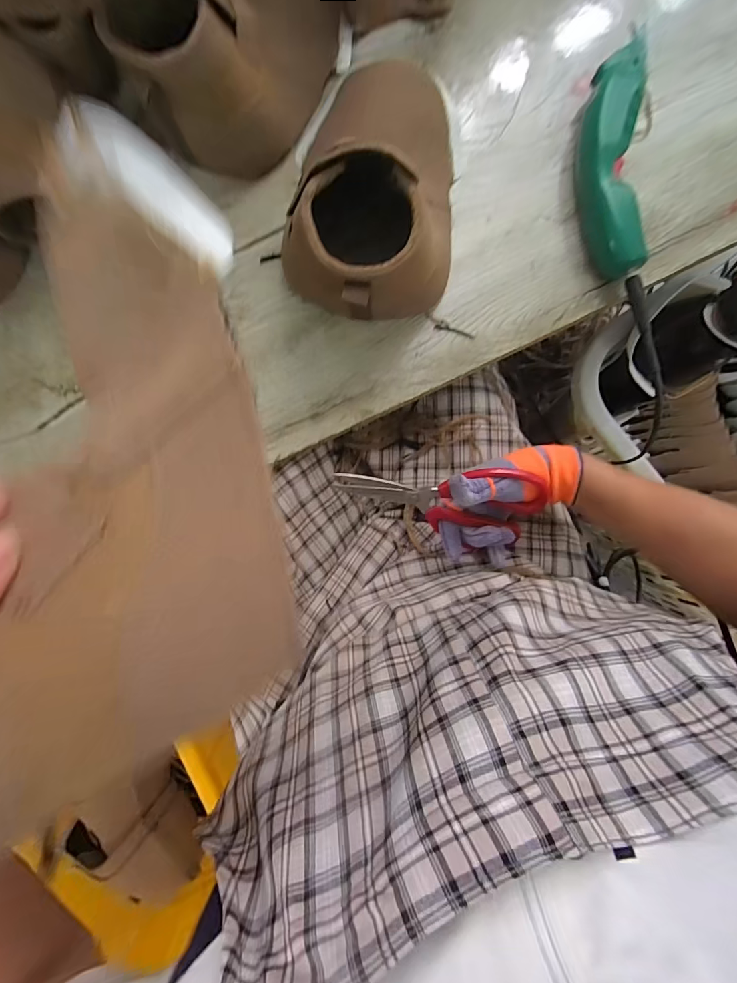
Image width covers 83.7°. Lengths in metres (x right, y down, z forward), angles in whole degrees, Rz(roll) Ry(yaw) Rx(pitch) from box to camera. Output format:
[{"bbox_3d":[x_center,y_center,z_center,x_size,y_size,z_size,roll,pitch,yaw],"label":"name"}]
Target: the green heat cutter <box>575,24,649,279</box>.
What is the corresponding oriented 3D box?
[{"bbox_3d":[0.239,-0.337,0.401,0.059,0.041,0.258,3,86,1],"label":"green heat cutter"}]

